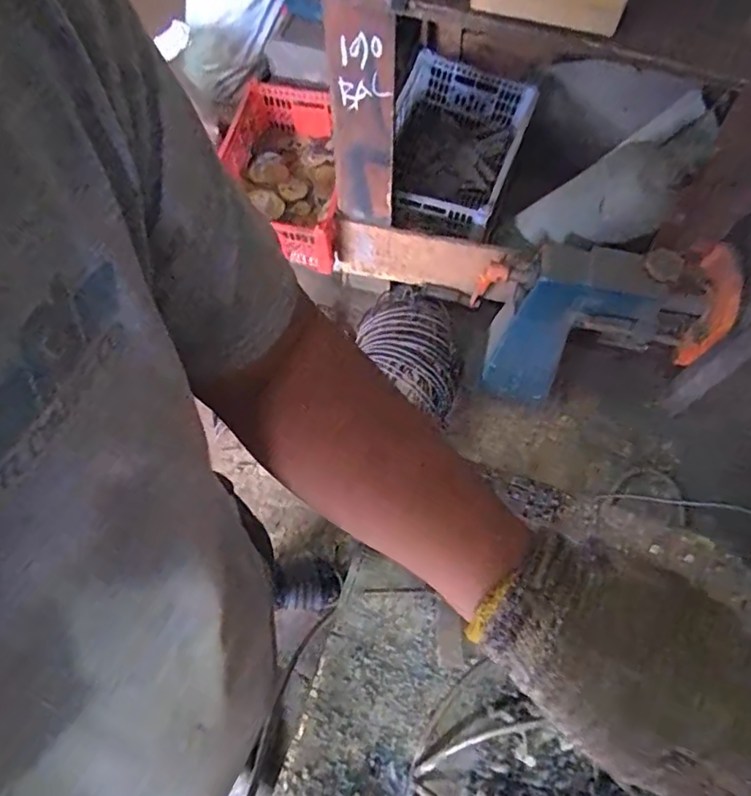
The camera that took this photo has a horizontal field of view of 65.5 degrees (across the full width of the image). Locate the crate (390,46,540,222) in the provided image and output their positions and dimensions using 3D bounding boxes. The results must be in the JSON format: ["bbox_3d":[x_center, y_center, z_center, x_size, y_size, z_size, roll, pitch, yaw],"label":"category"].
[{"bbox_3d":[0.173,-0.617,1.475,0.339,0.183,0.415,19,68,9],"label":"crate"}]

